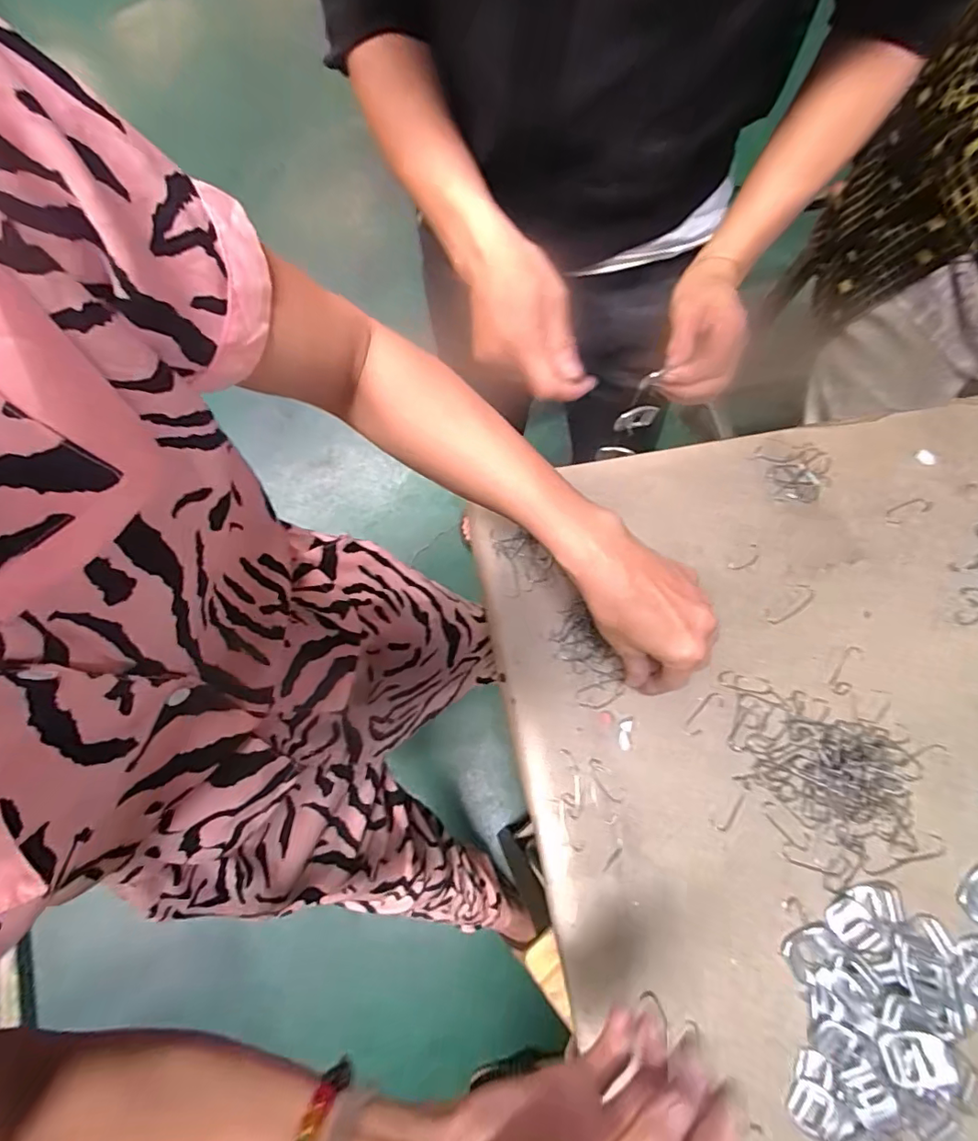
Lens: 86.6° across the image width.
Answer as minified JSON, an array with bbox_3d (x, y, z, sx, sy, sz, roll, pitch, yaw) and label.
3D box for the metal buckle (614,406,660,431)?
[{"bbox_3d":[0.133,-0.137,0.473,0.040,0.029,0.006,-17,73,-5],"label":"metal buckle"}]

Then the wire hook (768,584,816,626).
[{"bbox_3d":[0.256,0.029,0.440,0.050,0.004,0.018,-36,76,-10],"label":"wire hook"}]

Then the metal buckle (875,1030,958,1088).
[{"bbox_3d":[0.274,0.313,0.332,0.040,0.004,0.028,-9,66,8],"label":"metal buckle"}]

